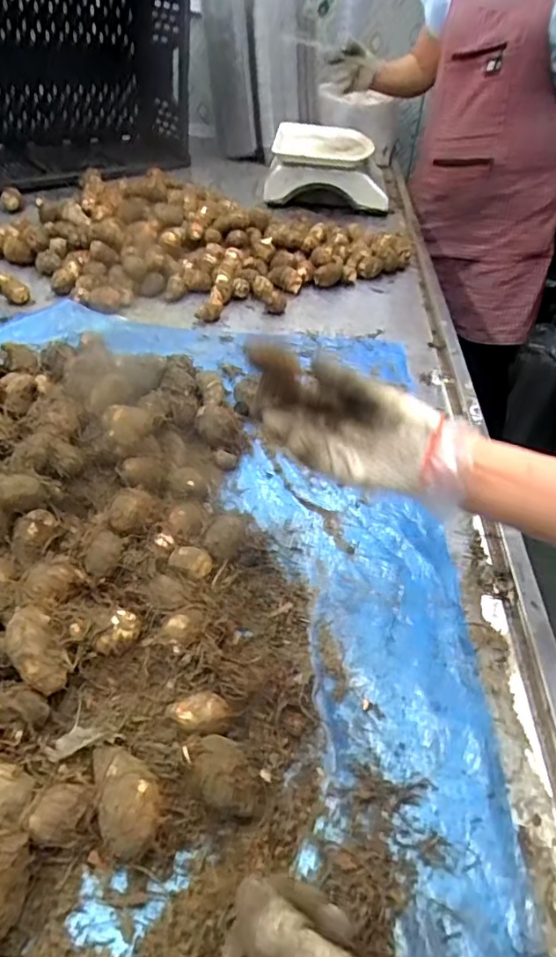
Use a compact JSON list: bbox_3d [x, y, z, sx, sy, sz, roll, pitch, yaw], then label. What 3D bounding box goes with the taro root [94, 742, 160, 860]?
[{"bbox_3d":[-0.100,0.212,0.364,0.038,0.033,0.070,-12,47,-16],"label":"taro root"}]

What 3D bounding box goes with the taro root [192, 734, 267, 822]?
[{"bbox_3d":[-0.034,0.207,0.375,0.055,0.035,0.038,32,51,25],"label":"taro root"}]

